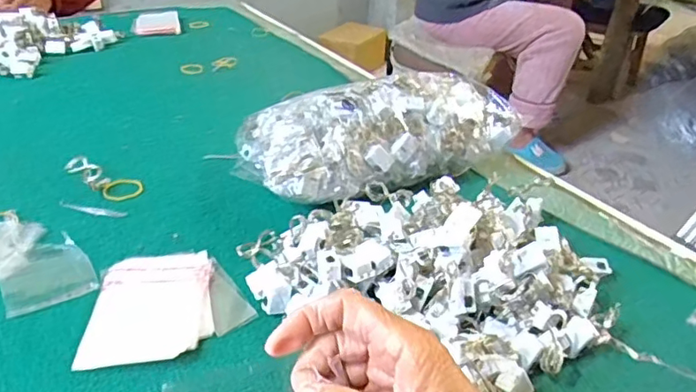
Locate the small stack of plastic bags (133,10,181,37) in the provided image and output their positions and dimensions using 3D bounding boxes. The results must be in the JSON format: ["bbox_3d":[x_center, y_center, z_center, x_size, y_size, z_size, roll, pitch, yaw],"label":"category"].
[{"bbox_3d":[-0.352,-0.321,1.032,0.078,0.009,0.137,-7,35,-15],"label":"small stack of plastic bags"}]

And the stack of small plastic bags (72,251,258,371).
[{"bbox_3d":[-0.137,0.082,0.436,0.116,0.010,0.113,-3,34,-9],"label":"stack of small plastic bags"}]

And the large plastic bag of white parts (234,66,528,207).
[{"bbox_3d":[0.031,-0.064,0.593,0.277,0.094,0.148,-12,36,-21],"label":"large plastic bag of white parts"}]

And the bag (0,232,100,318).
[{"bbox_3d":[-0.250,0.063,0.463,0.065,0.004,0.077,-18,39,-29],"label":"bag"}]

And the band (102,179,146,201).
[{"bbox_3d":[-0.229,-0.007,0.570,0.039,0.004,0.034,-14,37,-23],"label":"band"}]

